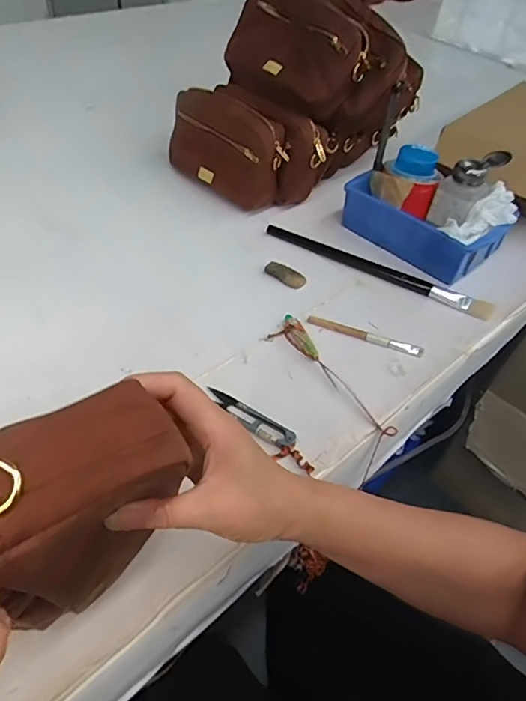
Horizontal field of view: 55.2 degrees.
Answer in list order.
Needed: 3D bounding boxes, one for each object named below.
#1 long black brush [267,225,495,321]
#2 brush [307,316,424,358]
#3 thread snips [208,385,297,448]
[{"bbox_3d":[0.138,-0.104,0.634,0.297,0.010,0.017,23,48,17],"label":"long black brush"},{"bbox_3d":[0.111,-0.017,0.550,0.127,0.004,0.013,17,47,12],"label":"brush"},{"bbox_3d":[-0.014,0.061,0.466,0.097,0.009,0.023,28,50,21],"label":"thread snips"}]

